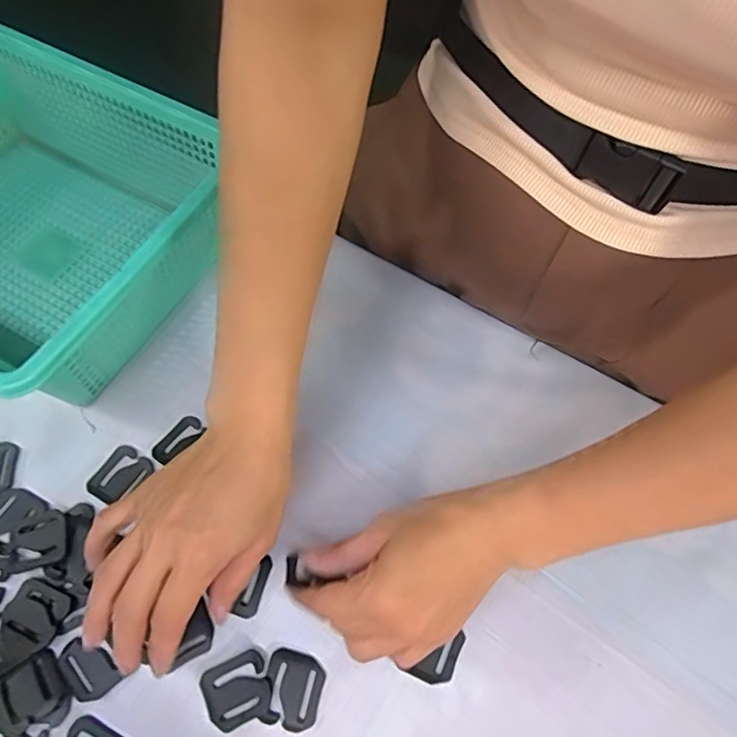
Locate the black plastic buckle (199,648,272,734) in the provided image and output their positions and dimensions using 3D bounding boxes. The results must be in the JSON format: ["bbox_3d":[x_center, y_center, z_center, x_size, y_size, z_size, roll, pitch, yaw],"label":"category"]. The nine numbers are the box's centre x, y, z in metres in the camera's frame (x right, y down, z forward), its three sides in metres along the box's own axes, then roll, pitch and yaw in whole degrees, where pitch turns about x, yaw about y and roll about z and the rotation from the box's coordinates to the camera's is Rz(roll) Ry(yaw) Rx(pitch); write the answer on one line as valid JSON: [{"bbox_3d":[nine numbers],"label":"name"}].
[{"bbox_3d":[-0.078,0.190,0.320,0.038,0.006,0.035,-24,66,-14],"label":"black plastic buckle"}]

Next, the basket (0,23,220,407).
[{"bbox_3d":[-0.270,-0.117,0.419,0.300,0.103,0.237,27,65,12],"label":"basket"}]

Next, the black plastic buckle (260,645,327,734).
[{"bbox_3d":[-0.045,0.190,0.321,0.035,0.005,0.038,14,63,5],"label":"black plastic buckle"}]

